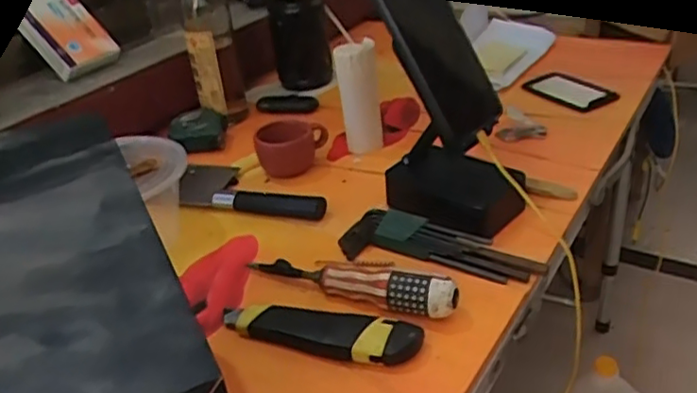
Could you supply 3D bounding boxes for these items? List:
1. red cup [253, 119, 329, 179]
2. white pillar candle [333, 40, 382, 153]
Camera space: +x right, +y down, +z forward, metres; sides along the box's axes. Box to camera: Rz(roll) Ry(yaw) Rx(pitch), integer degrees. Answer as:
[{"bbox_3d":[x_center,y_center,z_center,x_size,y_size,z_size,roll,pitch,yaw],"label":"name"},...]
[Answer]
[{"bbox_3d":[-0.061,-0.051,0.716,0.083,0.055,0.051,-10,31,-7],"label":"red cup"},{"bbox_3d":[0.014,-0.113,0.736,0.048,0.133,0.036,-8,31,-3],"label":"white pillar candle"}]

